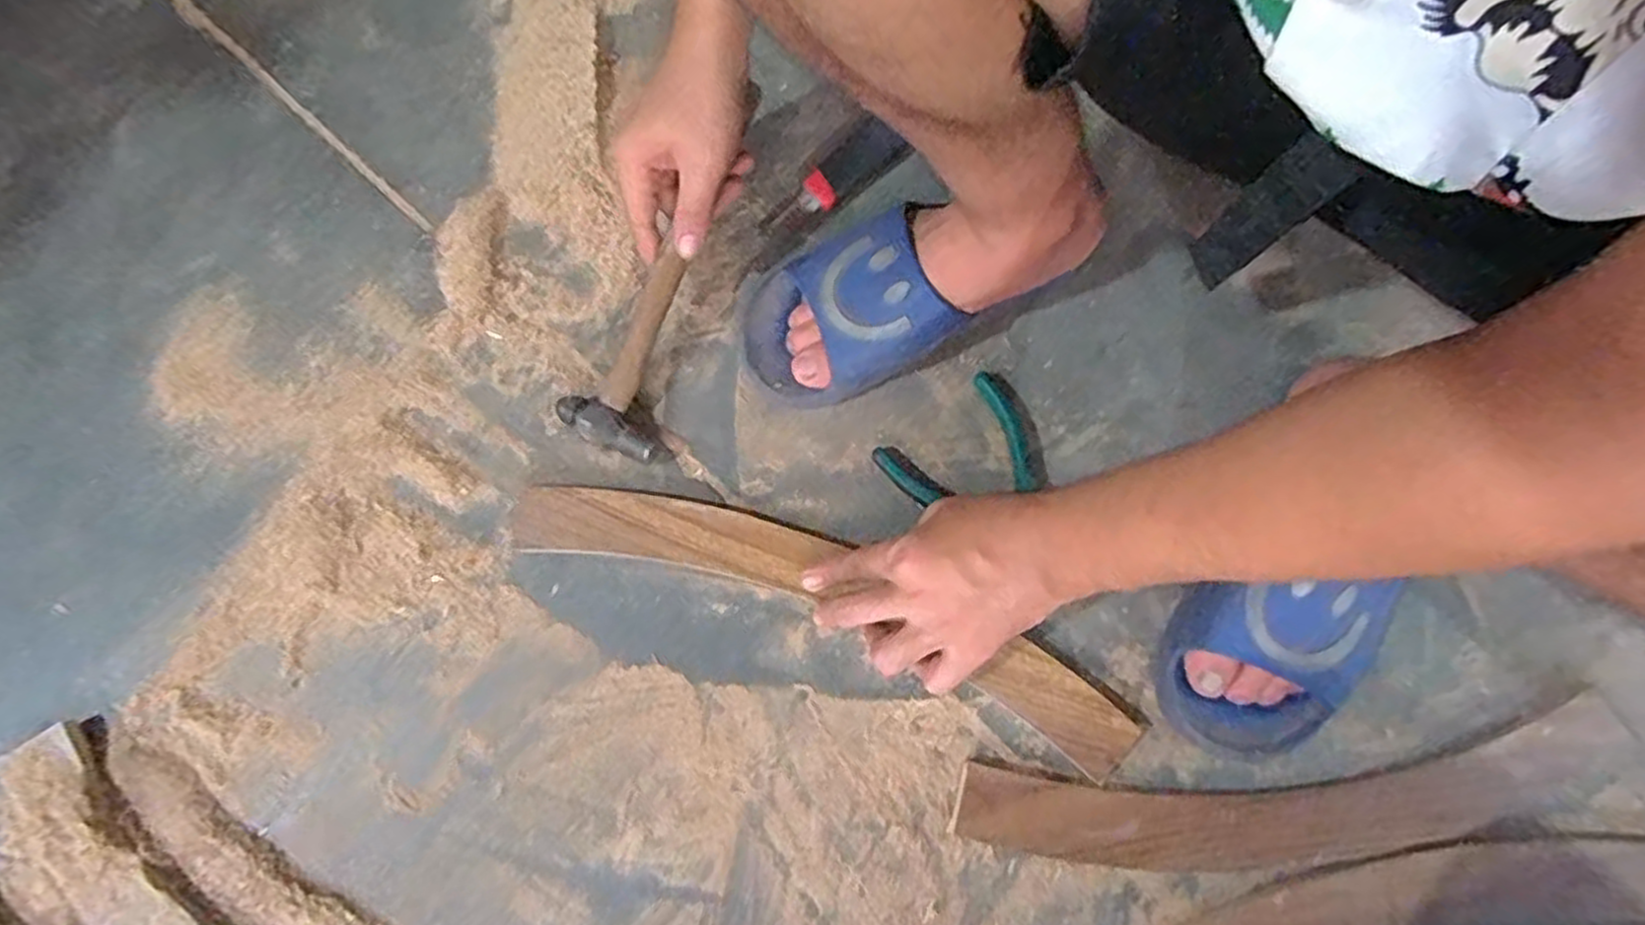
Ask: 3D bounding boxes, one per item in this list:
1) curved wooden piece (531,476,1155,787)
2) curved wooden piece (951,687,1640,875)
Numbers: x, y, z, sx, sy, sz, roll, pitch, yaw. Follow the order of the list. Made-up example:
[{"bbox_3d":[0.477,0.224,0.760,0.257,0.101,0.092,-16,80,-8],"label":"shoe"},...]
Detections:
[{"bbox_3d":[0.000,0.098,0.523,0.439,0.017,0.082,23,77,5],"label":"curved wooden piece"},{"bbox_3d":[0.307,0.217,0.501,0.433,0.011,0.078,-8,76,-2],"label":"curved wooden piece"}]

